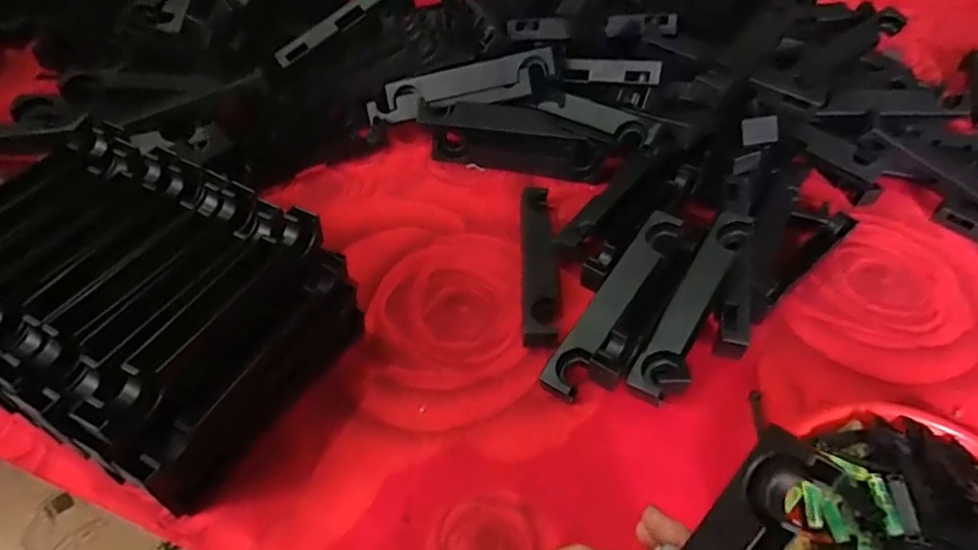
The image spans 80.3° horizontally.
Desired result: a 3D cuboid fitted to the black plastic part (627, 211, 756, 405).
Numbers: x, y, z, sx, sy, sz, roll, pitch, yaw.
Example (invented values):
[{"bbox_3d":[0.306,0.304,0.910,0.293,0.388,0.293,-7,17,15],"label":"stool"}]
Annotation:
[{"bbox_3d":[0.176,0.024,0.492,0.039,0.026,0.189,28,68,18],"label":"black plastic part"}]

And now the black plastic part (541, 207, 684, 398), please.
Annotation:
[{"bbox_3d":[0.108,0.021,0.497,0.028,0.019,0.191,31,70,20],"label":"black plastic part"}]

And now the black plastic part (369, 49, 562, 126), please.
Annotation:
[{"bbox_3d":[-0.034,-0.210,0.654,0.217,0.047,0.035,-8,50,14],"label":"black plastic part"}]

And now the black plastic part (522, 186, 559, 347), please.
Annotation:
[{"bbox_3d":[0.049,-0.015,0.559,0.034,0.026,0.191,5,49,-3],"label":"black plastic part"}]

